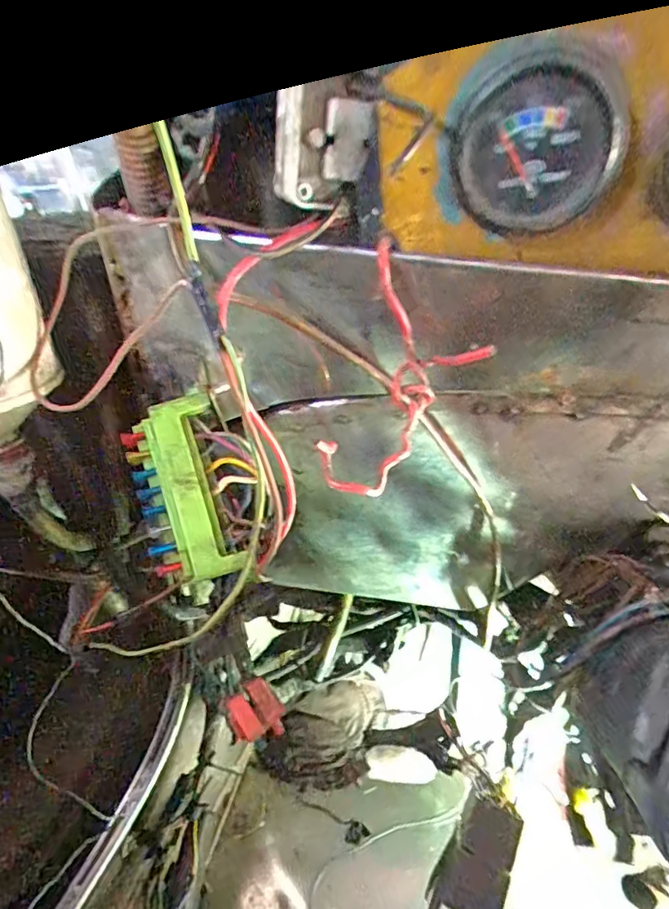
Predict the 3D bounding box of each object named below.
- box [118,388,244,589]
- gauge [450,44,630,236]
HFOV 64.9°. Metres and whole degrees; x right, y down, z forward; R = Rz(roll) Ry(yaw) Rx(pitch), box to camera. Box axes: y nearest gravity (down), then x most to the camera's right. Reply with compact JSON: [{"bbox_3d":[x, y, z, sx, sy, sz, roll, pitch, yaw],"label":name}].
[{"bbox_3d":[-0.076,0.020,0.263,0.042,0.027,0.088,-15,86,-18],"label":"box"},{"bbox_3d":[0.070,-0.107,0.185,0.054,0.054,0.015,7,40,8],"label":"gauge"}]

